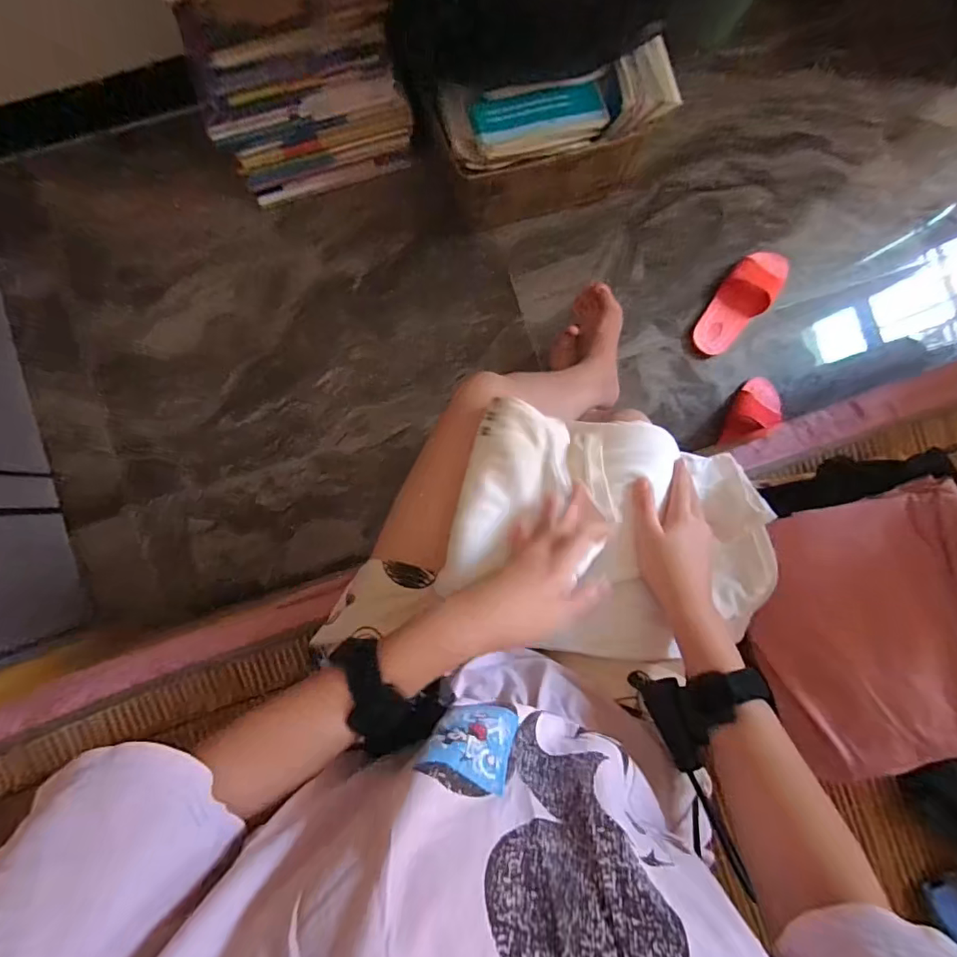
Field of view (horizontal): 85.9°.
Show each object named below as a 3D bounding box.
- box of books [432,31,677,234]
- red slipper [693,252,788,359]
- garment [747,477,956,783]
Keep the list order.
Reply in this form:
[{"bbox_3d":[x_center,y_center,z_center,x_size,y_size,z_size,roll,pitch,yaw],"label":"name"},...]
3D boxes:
[{"bbox_3d":[0.129,-0.558,0.865,0.354,0.181,0.140,-19,89,-3],"label":"box of books"},{"bbox_3d":[0.491,-0.332,0.965,0.089,0.049,0.219,37,86,-1],"label":"red slipper"},{"bbox_3d":[0.391,0.149,0.494,0.217,0.045,0.250,-18,84,24],"label":"garment"}]

